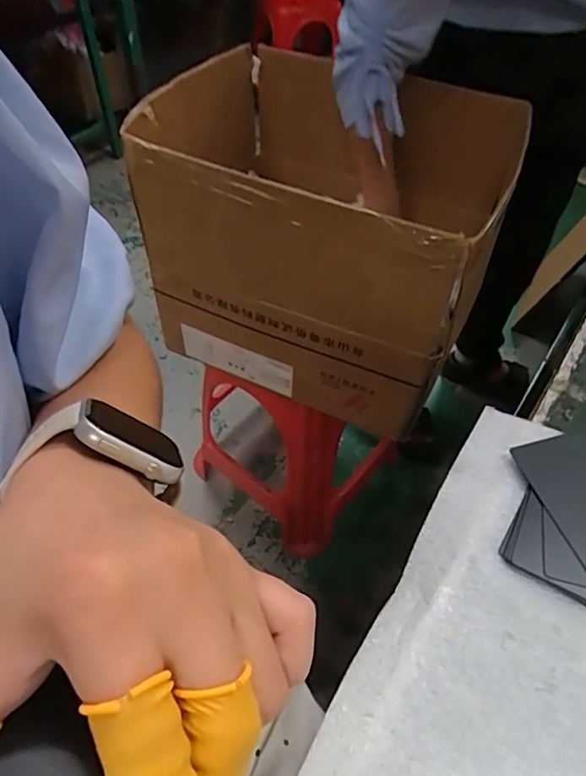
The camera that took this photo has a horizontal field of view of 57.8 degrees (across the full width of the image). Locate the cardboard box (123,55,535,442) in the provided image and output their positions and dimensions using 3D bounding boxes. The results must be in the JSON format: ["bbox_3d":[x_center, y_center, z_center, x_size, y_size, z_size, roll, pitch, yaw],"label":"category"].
[{"bbox_3d":[0.037,-0.214,0.761,0.455,0.341,0.366,21,54,16],"label":"cardboard box"}]

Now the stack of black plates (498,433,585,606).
[{"bbox_3d":[0.169,0.073,0.312,0.080,0.006,0.106,14,52,11],"label":"stack of black plates"}]

